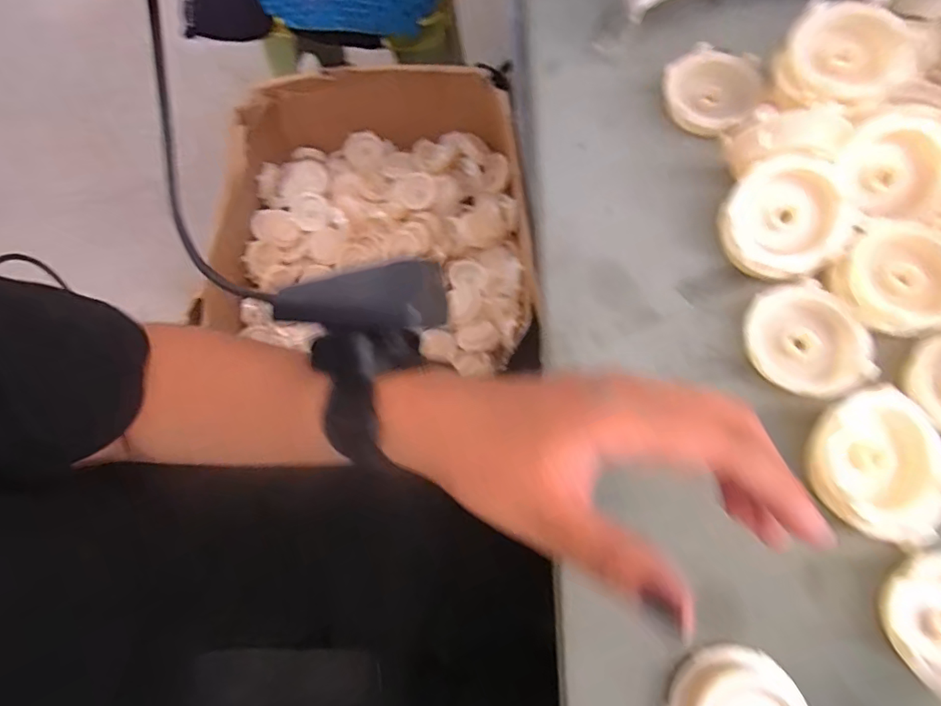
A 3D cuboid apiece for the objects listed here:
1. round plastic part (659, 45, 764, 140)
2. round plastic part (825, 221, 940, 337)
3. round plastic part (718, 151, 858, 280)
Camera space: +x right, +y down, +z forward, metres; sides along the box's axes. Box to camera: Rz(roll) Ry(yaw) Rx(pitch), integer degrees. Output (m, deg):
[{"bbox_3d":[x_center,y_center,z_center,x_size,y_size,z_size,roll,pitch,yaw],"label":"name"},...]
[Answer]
[{"bbox_3d":[0.151,-0.163,0.322,0.055,0.021,0.059,1,73,-2],"label":"round plastic part"},{"bbox_3d":[0.220,-0.038,0.263,0.058,0.011,0.058,-5,75,20],"label":"round plastic part"},{"bbox_3d":[0.167,-0.071,0.275,0.060,0.013,0.060,1,93,14],"label":"round plastic part"}]

